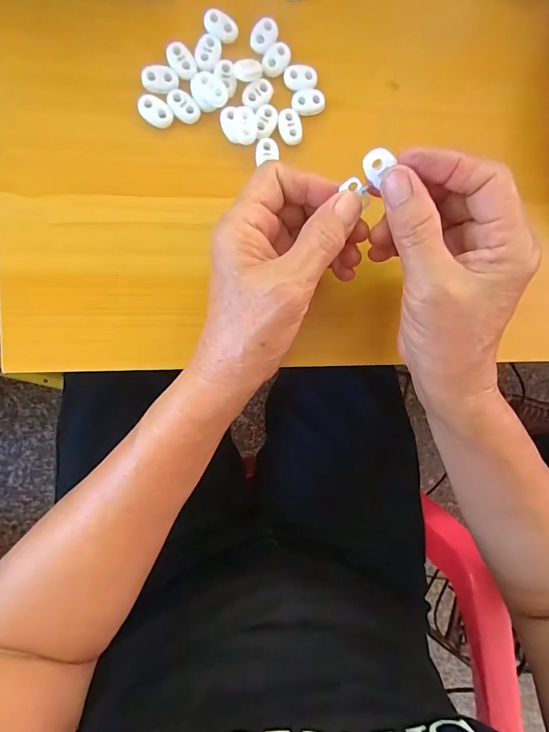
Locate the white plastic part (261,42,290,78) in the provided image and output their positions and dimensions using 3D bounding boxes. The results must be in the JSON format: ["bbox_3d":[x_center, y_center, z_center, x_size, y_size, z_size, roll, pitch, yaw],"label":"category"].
[{"bbox_3d":[0.001,-0.203,0.251,0.016,0.004,0.023,25,88,-10],"label":"white plastic part"}]

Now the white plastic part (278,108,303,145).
[{"bbox_3d":[0.011,-0.161,0.255,0.015,0.004,0.022,-21,95,-8],"label":"white plastic part"}]

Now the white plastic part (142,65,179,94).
[{"bbox_3d":[-0.072,-0.182,0.241,0.022,0.004,0.017,-1,92,-9],"label":"white plastic part"}]

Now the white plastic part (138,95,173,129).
[{"bbox_3d":[-0.076,-0.162,0.245,0.022,0.006,0.015,19,89,-10],"label":"white plastic part"}]

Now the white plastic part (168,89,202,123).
[{"bbox_3d":[-0.059,-0.168,0.247,0.015,0.006,0.022,-45,98,-5],"label":"white plastic part"}]

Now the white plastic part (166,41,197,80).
[{"bbox_3d":[-0.059,-0.195,0.242,0.016,0.004,0.023,-34,97,-7],"label":"white plastic part"}]

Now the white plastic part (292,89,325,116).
[{"bbox_3d":[0.023,-0.179,0.258,0.022,0.004,0.015,-9,94,-9],"label":"white plastic part"}]

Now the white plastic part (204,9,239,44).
[{"bbox_3d":[-0.034,-0.220,0.245,0.023,0.004,0.016,34,86,-9],"label":"white plastic part"}]

